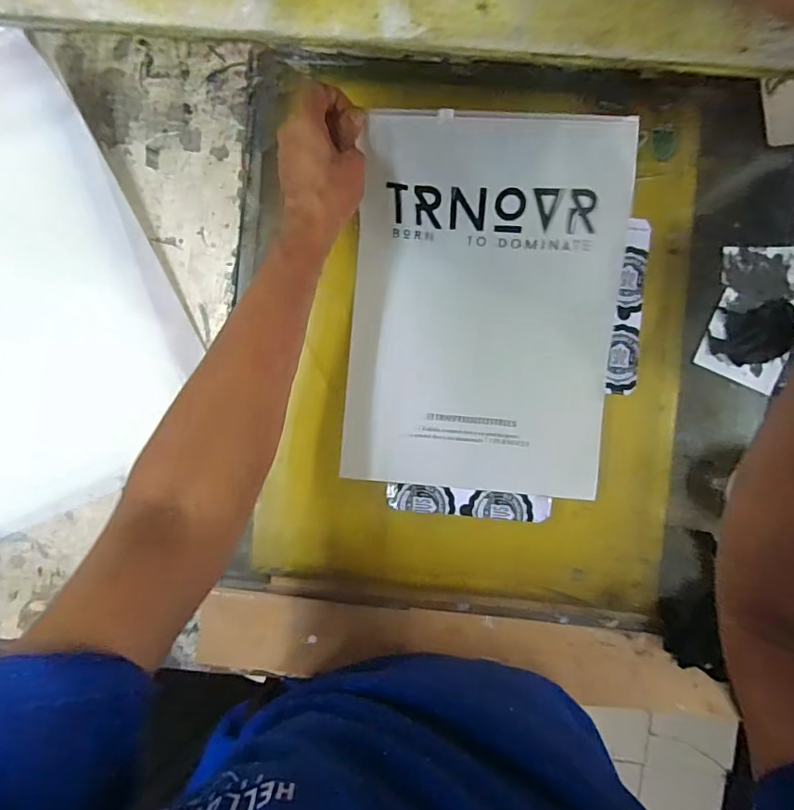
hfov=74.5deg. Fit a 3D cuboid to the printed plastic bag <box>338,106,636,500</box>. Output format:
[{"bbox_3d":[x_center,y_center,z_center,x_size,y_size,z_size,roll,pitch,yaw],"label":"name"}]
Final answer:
[{"bbox_3d":[0.080,-0.080,0.480,0.242,0.083,0.326,5,90,0],"label":"printed plastic bag"}]

